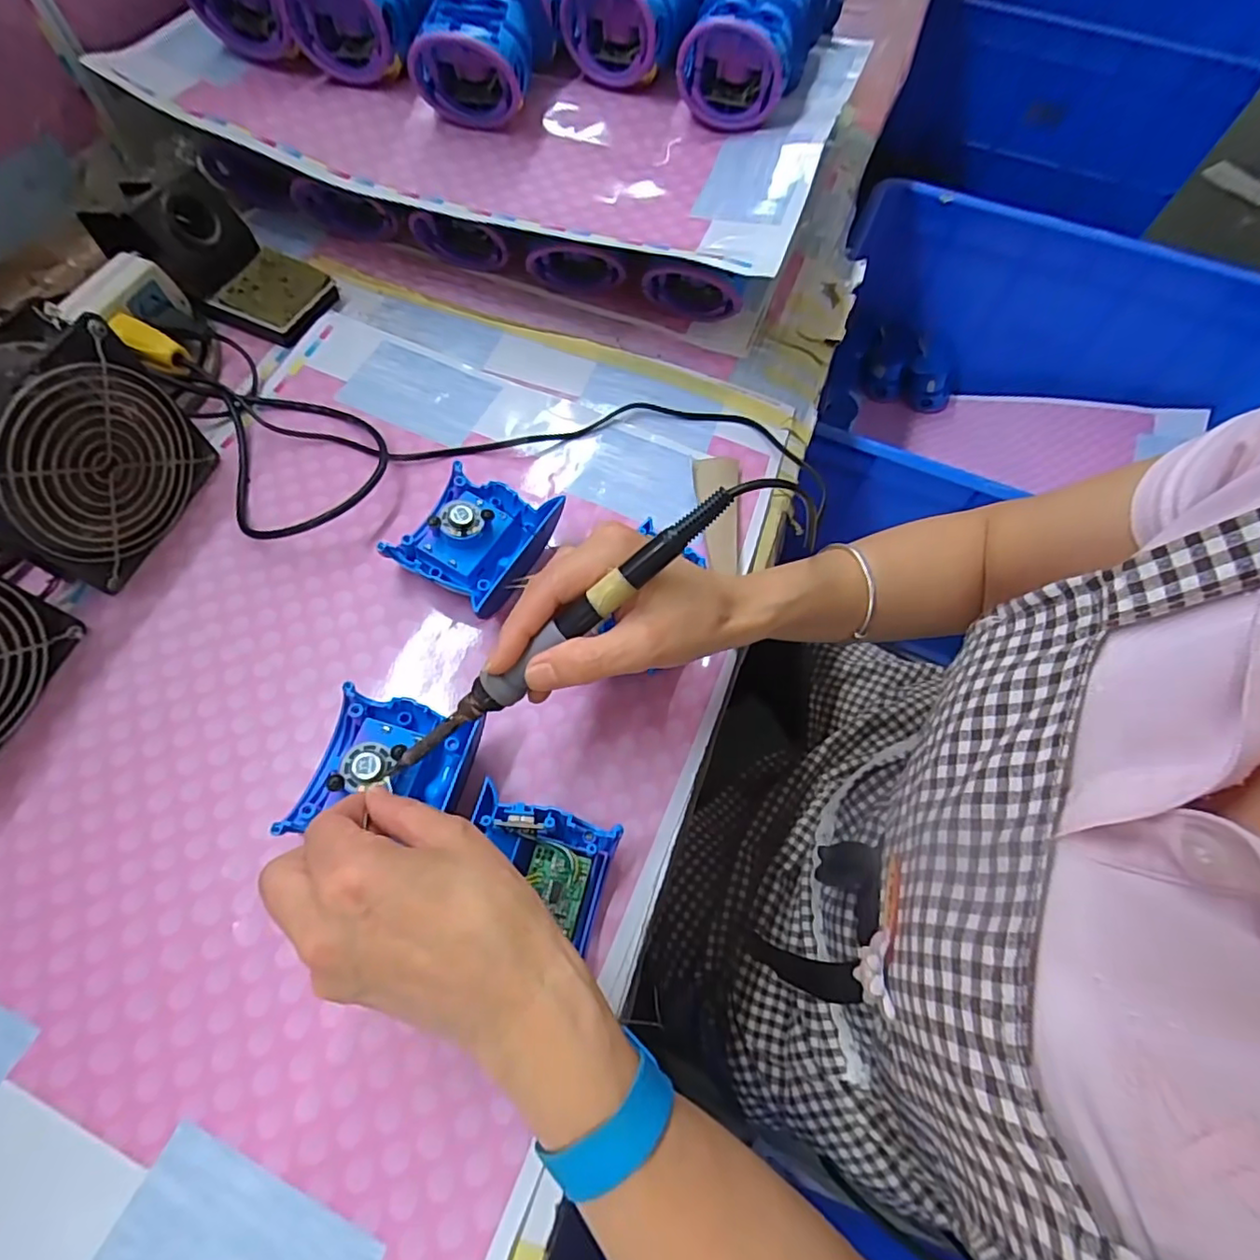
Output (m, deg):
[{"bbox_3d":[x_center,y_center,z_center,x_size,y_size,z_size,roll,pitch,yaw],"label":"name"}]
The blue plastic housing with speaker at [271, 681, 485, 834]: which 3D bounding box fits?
[{"bbox_3d":[-0.129,0.074,0.319,0.076,0.031,0.077,12,65,2],"label":"blue plastic housing with speaker"}]

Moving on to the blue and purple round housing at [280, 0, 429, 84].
[{"bbox_3d":[-0.204,-0.484,0.471,0.090,0.079,0.099,18,65,5],"label":"blue and purple round housing"}]

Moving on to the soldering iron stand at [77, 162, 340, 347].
[{"bbox_3d":[-0.323,-0.293,0.465,0.159,0.072,0.076,23,66,7],"label":"soldering iron stand"}]

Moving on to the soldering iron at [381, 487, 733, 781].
[{"bbox_3d":[-0.040,0.010,0.274,0.213,0.014,0.015,-39,70,14],"label":"soldering iron"}]

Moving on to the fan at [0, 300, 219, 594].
[{"bbox_3d":[-0.328,-0.101,0.353,0.048,0.117,0.124,18,65,5],"label":"fan"}]

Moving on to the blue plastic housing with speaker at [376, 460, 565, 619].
[{"bbox_3d":[-0.098,-0.057,0.386,0.083,0.043,0.083,24,66,7],"label":"blue plastic housing with speaker"}]

